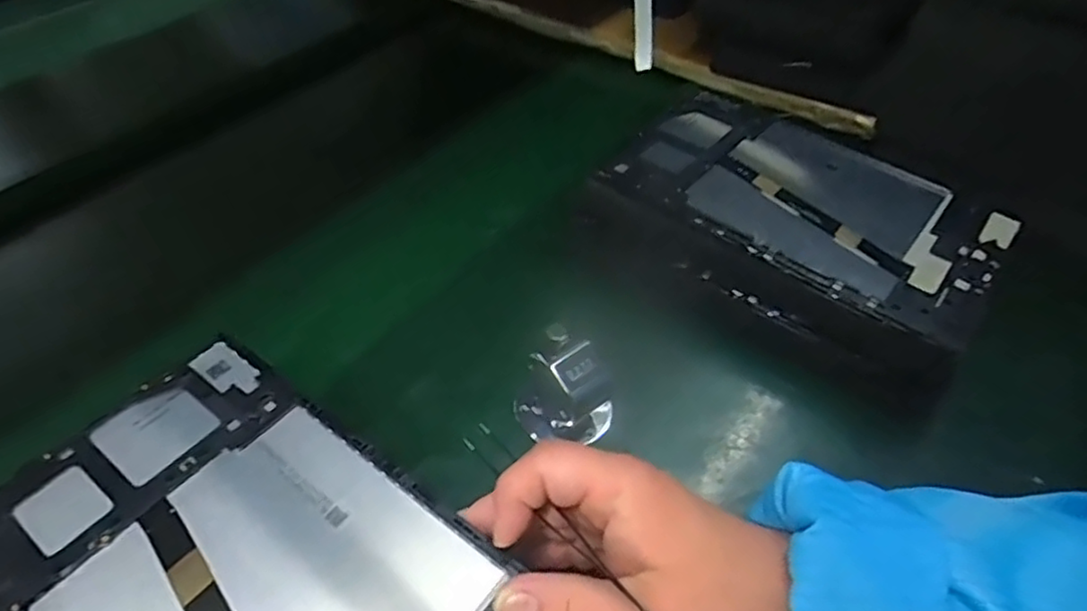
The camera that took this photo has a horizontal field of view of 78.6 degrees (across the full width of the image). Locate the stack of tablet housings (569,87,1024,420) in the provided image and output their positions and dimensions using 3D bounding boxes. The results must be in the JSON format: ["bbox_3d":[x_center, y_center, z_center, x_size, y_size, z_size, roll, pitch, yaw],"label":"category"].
[{"bbox_3d":[0.168,-0.052,0.448,0.236,0.070,0.172,28,53,24],"label":"stack of tablet housings"}]

